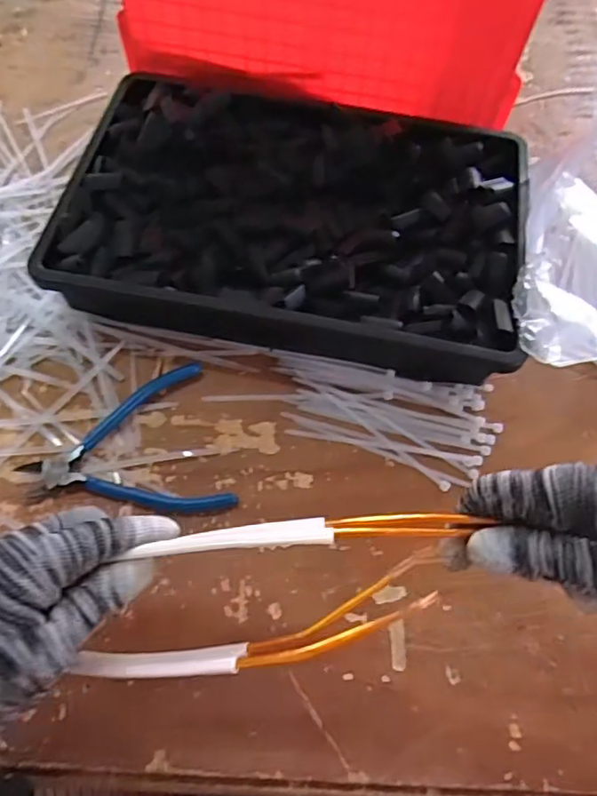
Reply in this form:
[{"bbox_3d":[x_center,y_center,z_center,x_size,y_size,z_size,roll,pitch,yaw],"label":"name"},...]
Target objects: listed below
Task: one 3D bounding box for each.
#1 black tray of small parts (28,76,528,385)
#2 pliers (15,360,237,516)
[{"bbox_3d":[-0.002,-0.148,0.493,0.364,0.075,0.238,11,63,2],"label":"black tray of small parts"},{"bbox_3d":[-0.128,0.040,0.425,0.137,0.013,0.119,-16,65,-11],"label":"pliers"}]

